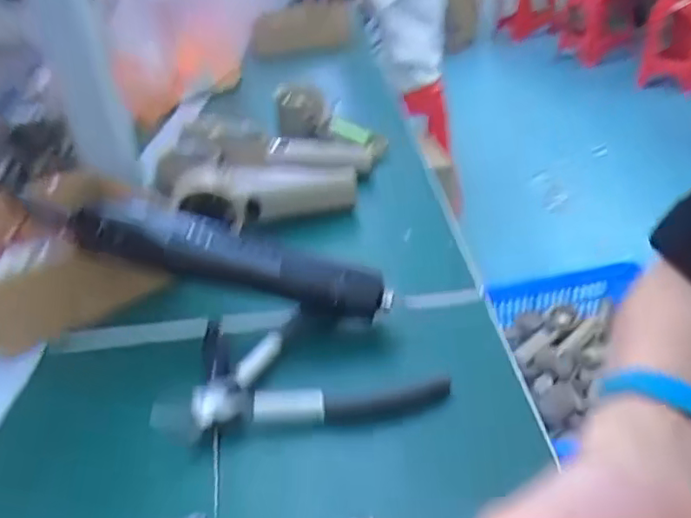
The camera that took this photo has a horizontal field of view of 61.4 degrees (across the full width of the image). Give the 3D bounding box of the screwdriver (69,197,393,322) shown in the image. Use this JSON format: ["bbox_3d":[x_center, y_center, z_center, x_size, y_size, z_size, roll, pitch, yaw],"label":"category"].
[{"bbox_3d":[-0.073,-0.001,0.370,0.202,0.033,0.027,15,32,3],"label":"screwdriver"}]

